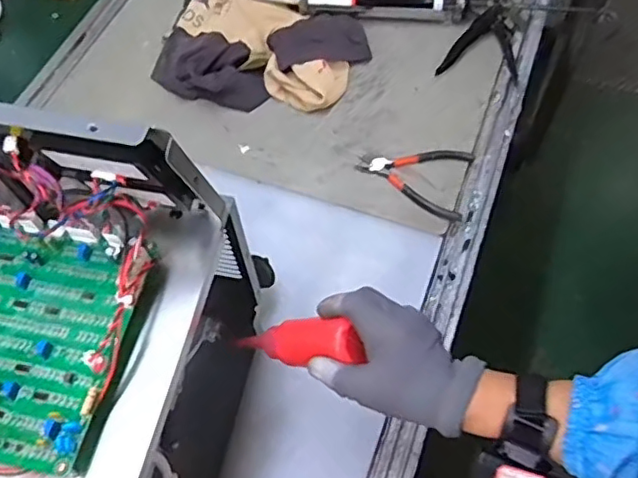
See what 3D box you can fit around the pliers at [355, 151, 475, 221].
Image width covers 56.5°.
[{"bbox_3d":[0.122,-0.079,0.780,0.144,0.017,0.106,11,62,9],"label":"pliers"}]

